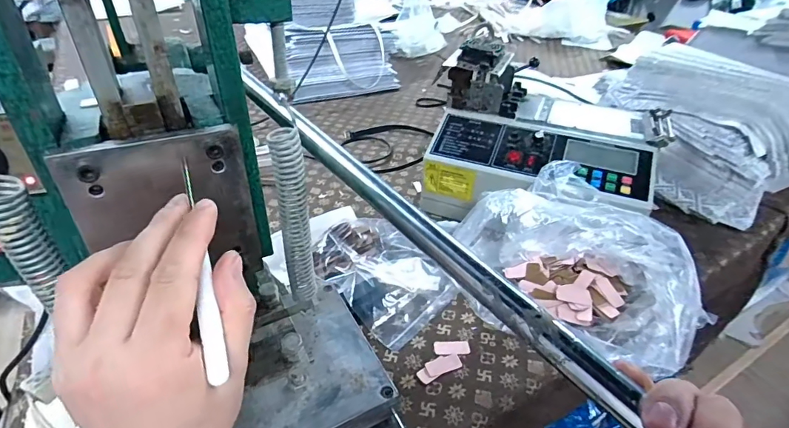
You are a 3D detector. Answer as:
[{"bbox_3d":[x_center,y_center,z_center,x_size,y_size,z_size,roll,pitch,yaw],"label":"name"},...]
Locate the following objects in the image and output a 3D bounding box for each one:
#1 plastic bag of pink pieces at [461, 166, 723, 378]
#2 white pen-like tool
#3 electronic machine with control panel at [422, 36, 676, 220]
[{"bbox_3d":[0.279,0.056,0.659,0.342,0.189,0.254,19,40,21],"label":"plastic bag of pink pieces"},{"bbox_3d":[-0.109,0.028,0.234,0.011,0.005,0.125,-11,76,-18],"label":"white pen-like tool"},{"bbox_3d":[0.318,-0.153,0.855,0.447,0.263,0.329,15,39,16],"label":"electronic machine with control panel"}]

